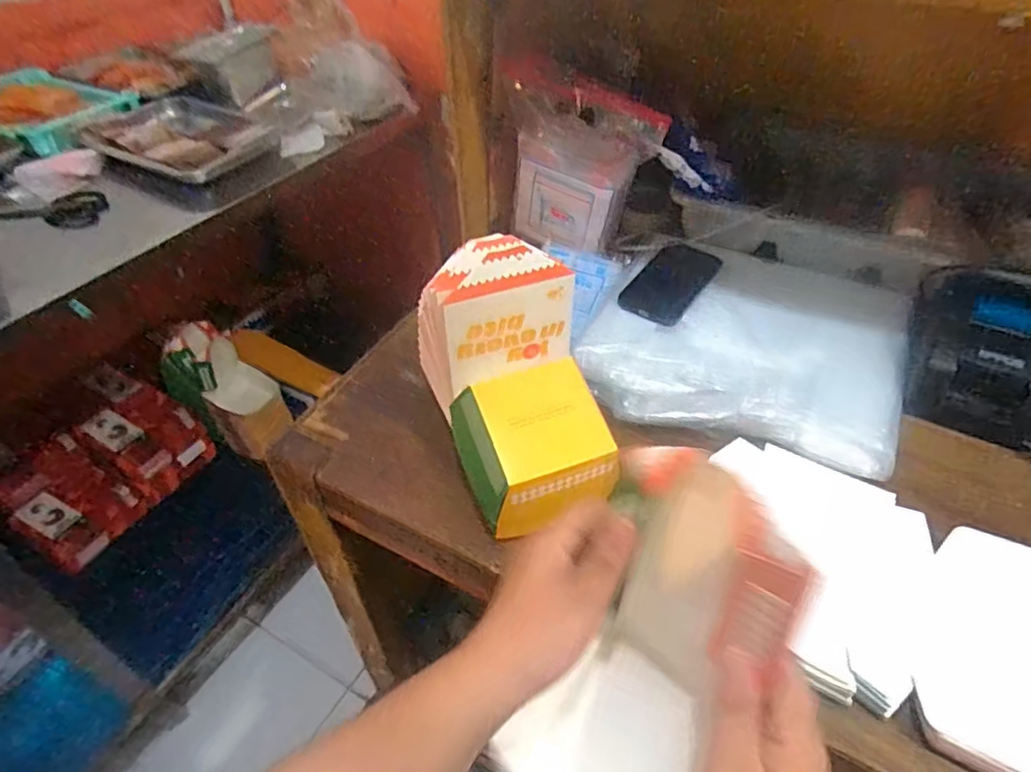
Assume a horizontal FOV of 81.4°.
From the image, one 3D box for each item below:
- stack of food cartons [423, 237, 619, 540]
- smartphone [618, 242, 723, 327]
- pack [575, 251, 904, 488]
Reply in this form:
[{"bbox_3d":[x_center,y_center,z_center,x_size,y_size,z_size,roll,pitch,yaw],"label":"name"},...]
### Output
[{"bbox_3d":[0.003,-0.001,0.479,0.125,0.172,0.160,-12,45,-11],"label":"stack of food cartons"},{"bbox_3d":[0.185,-0.124,0.712,0.072,0.004,0.137,32,60,21],"label":"smartphone"},{"bbox_3d":[0.247,-0.047,0.643,0.313,0.033,0.278,14,46,15],"label":"pack"}]

